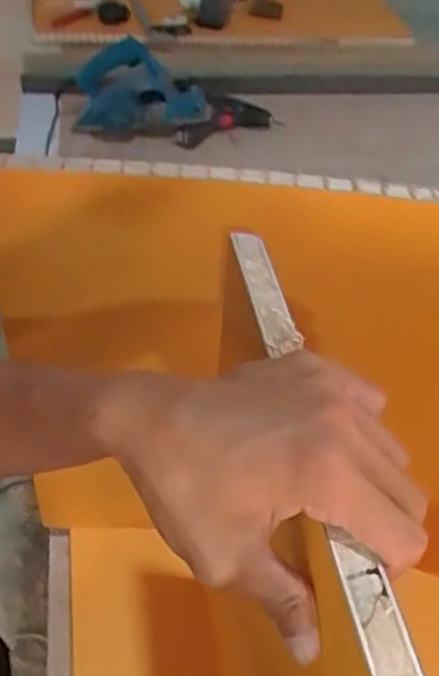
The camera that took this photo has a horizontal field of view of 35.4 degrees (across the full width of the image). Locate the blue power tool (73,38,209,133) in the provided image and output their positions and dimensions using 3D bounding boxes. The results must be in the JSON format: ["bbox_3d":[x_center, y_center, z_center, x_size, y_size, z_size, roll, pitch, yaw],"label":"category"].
[{"bbox_3d":[-0.169,-0.505,1.444,0.279,0.176,0.105,13,44,8],"label":"blue power tool"}]

